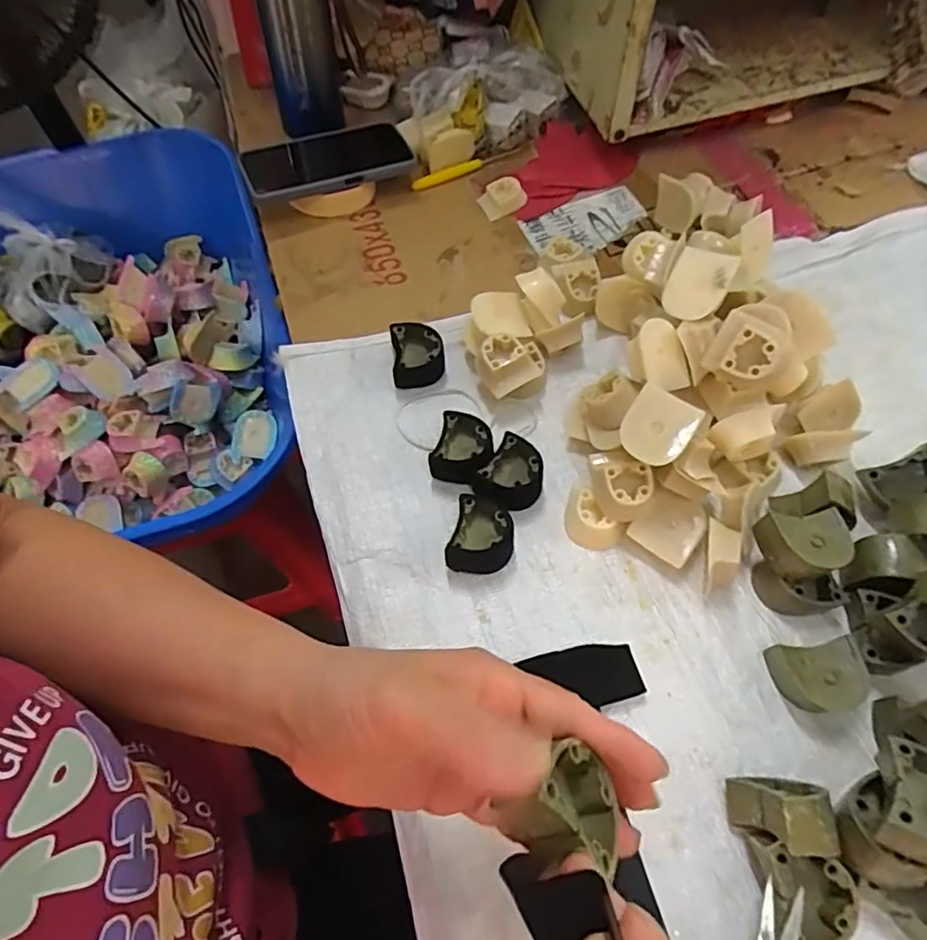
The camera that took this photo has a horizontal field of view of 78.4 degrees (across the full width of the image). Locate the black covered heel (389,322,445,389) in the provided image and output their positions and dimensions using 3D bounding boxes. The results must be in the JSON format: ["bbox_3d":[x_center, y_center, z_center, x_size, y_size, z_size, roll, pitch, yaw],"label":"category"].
[{"bbox_3d":[-0.037,-0.094,0.468,0.041,0.031,0.044,-4,61,0],"label":"black covered heel"}]

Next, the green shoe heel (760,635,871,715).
[{"bbox_3d":[0.214,0.126,0.346,0.048,0.026,0.038,-4,61,0],"label":"green shoe heel"}]

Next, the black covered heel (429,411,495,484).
[{"bbox_3d":[0.001,-0.014,0.425,0.041,0.029,0.049,15,63,10],"label":"black covered heel"}]

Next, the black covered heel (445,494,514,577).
[{"bbox_3d":[0.012,0.048,0.388,0.040,0.031,0.045,16,63,11],"label":"black covered heel"}]

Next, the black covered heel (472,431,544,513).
[{"bbox_3d":[0.036,0.006,0.414,0.039,0.028,0.051,32,67,18],"label":"black covered heel"}]

